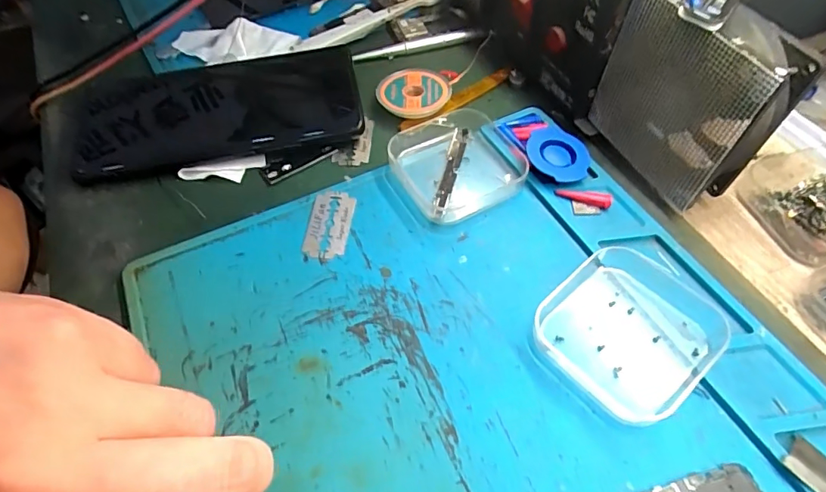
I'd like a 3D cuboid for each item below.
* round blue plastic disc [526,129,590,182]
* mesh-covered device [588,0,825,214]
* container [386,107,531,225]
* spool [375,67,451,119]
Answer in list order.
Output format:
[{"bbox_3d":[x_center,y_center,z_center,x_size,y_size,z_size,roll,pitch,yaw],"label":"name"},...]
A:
[{"bbox_3d":[0.077,-0.048,0.266,0.035,0.011,0.031,26,60,20],"label":"round blue plastic disc"},{"bbox_3d":[0.130,-0.070,0.236,0.026,0.083,0.079,-26,57,-15],"label":"mesh-covered device"},{"bbox_3d":[0.025,-0.048,0.270,0.067,0.015,0.065,-23,57,-13],"label":"container"},{"bbox_3d":[0.002,-0.094,0.302,0.042,0.010,0.042,-1,55,2],"label":"spool"}]

